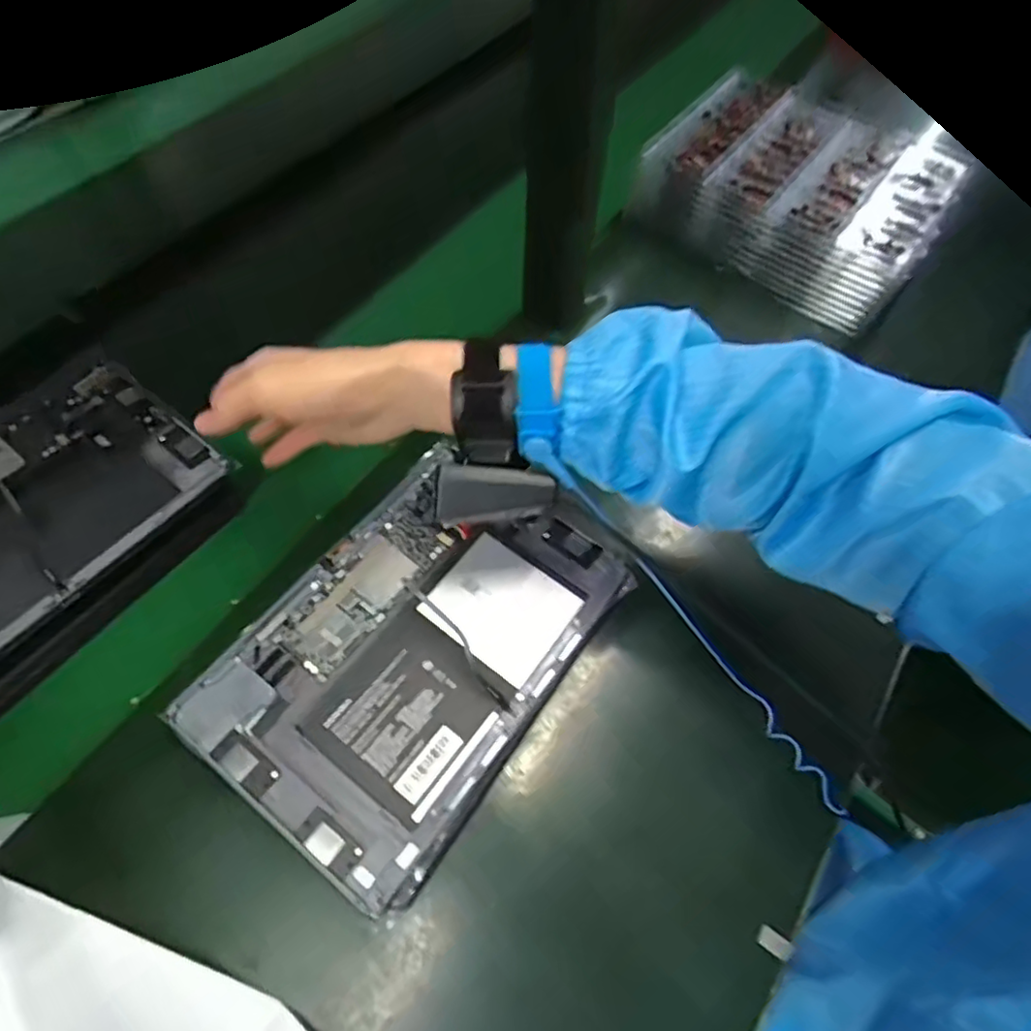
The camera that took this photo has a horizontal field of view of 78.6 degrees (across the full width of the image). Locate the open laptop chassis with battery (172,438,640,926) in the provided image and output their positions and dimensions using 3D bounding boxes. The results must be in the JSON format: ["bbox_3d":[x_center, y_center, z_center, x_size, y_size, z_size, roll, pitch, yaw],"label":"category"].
[{"bbox_3d":[-0.059,0.076,0.395,0.170,0.013,0.250,34,64,14],"label":"open laptop chassis with battery"}]

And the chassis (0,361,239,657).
[{"bbox_3d":[-0.337,0.003,0.415,0.167,0.015,0.247,33,63,20],"label":"chassis"}]

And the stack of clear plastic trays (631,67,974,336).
[{"bbox_3d":[0.265,-0.305,0.587,0.251,0.093,0.175,37,65,21],"label":"stack of clear plastic trays"}]

